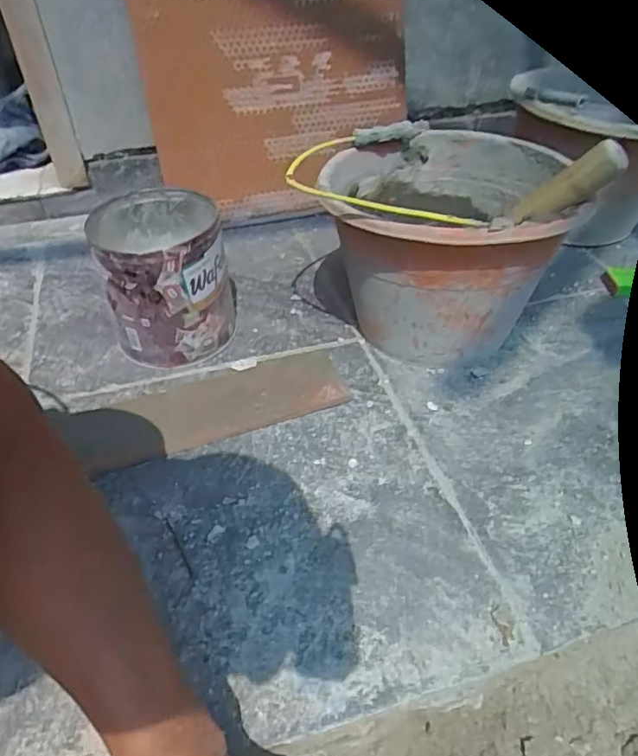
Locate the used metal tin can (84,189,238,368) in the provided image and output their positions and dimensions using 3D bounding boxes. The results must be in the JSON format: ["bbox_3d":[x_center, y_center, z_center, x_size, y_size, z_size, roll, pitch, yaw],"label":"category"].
[{"bbox_3d":[-0.184,-0.119,0.662,0.143,0.153,0.164,-13,44,-13],"label":"used metal tin can"}]

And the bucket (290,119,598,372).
[{"bbox_3d":[0.135,-0.145,0.647,0.255,0.202,0.255,2,42,4],"label":"bucket"}]

